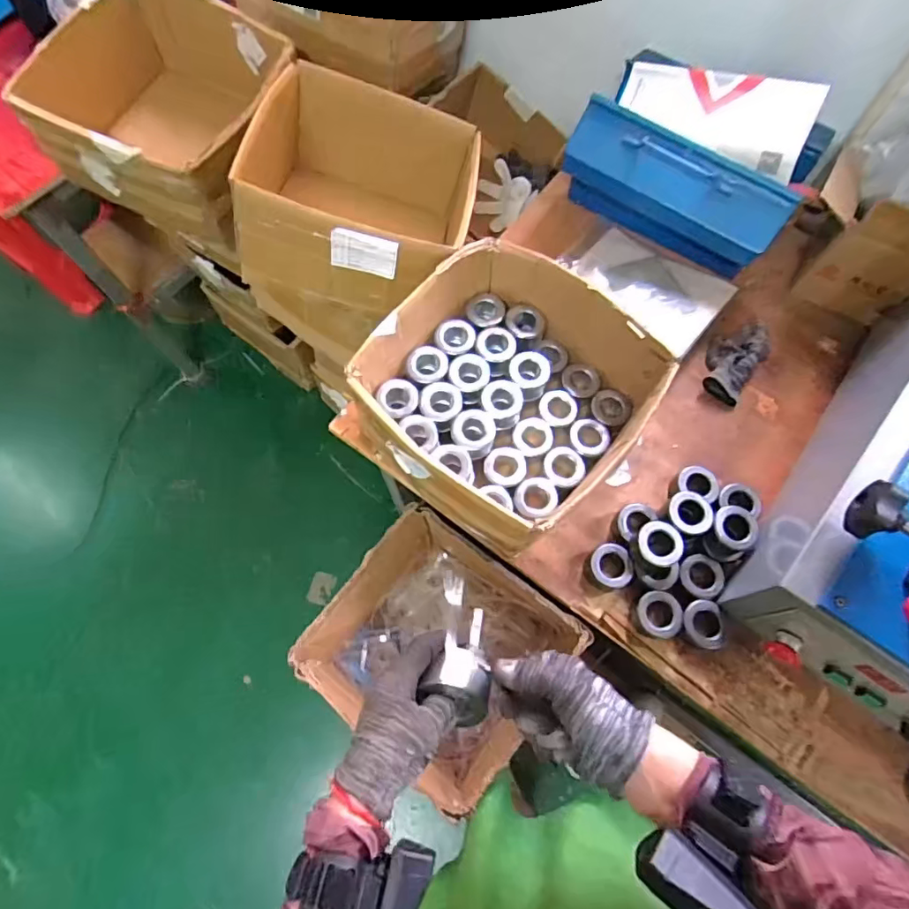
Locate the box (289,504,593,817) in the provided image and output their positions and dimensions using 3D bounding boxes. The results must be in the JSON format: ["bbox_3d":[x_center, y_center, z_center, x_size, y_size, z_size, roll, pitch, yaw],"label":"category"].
[{"bbox_3d":[-0.019,0.308,0.854,0.313,0.276,0.300,38,74,13],"label":"box"}]

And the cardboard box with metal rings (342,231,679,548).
[{"bbox_3d":[0.076,-0.077,0.749,0.347,0.164,0.339,38,74,13],"label":"cardboard box with metal rings"}]

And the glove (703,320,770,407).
[{"bbox_3d":[0.465,-0.159,0.866,0.084,0.037,0.150,35,73,12],"label":"glove"}]

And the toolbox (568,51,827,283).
[{"bbox_3d":[0.392,-0.484,0.888,0.341,0.196,0.241,31,73,11],"label":"toolbox"}]

